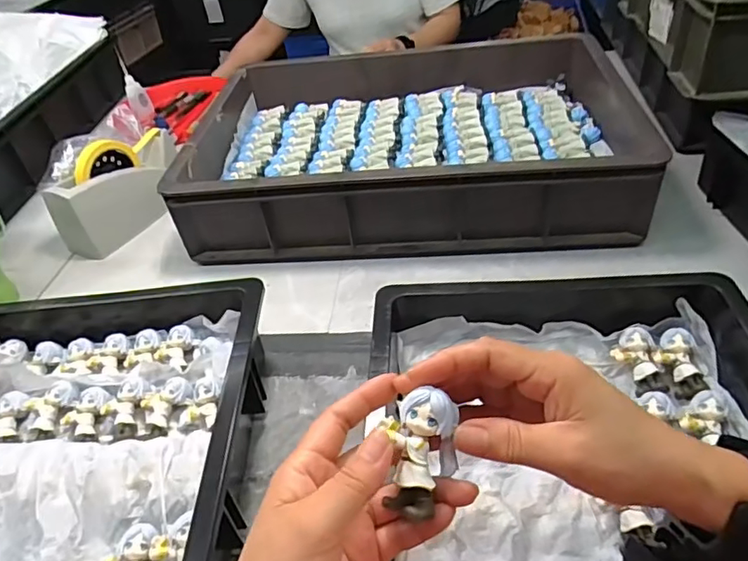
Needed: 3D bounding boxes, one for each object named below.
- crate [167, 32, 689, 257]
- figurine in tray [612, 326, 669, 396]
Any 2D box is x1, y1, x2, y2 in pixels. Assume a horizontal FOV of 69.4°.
[{"bbox_3d":[0.037,-0.197,0.737,0.543,0.121,0.372,-2,41,7],"label":"crate"},{"bbox_3d":[0.226,0.068,0.463,0.034,0.017,0.057,-10,67,-4],"label":"figurine in tray"}]

